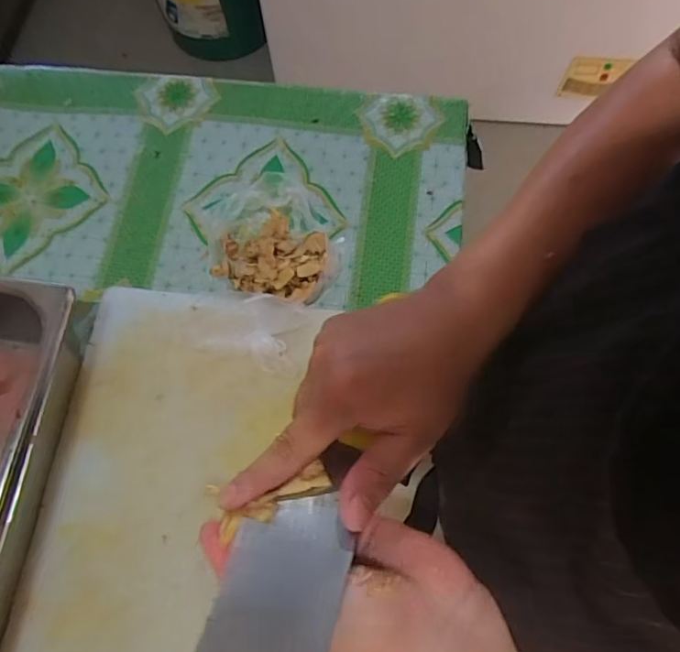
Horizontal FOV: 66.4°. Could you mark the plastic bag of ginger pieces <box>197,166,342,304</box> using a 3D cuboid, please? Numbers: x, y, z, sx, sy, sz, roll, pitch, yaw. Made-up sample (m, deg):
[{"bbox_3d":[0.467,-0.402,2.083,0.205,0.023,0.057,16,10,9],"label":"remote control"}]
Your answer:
[{"bbox_3d":[-0.079,-0.100,0.577,0.139,0.050,0.178,-34,74,-9],"label":"plastic bag of ginger pieces"}]

